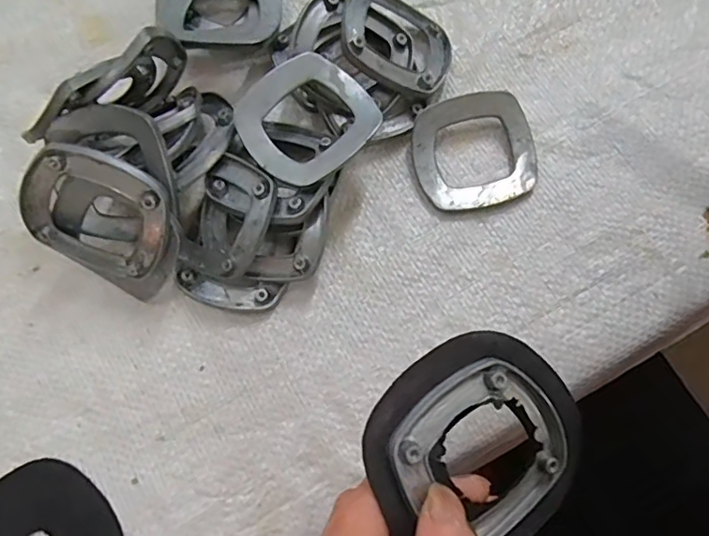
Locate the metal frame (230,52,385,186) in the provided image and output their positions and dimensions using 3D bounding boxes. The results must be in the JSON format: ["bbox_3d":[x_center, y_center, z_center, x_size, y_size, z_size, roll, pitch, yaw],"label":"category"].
[{"bbox_3d":[-0.023,-0.070,0.263,0.059,0.004,0.057,-41,80,-10],"label":"metal frame"}]

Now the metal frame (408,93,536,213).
[{"bbox_3d":[0.062,-0.058,0.283,0.061,0.017,0.054,-17,76,-3],"label":"metal frame"}]

